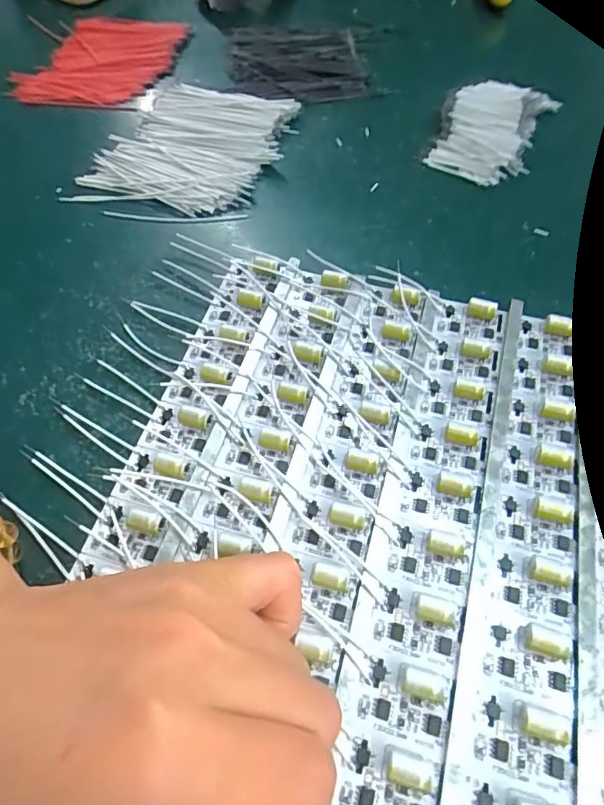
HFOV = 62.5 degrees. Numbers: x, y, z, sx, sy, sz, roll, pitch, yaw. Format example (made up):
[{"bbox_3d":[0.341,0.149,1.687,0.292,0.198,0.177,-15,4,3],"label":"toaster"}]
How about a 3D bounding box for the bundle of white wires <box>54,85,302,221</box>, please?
[{"bbox_3d":[-0.067,-0.156,0.304,0.098,0.009,0.122,17,60,12],"label":"bundle of white wires"}]

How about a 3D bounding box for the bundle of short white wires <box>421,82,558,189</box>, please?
[{"bbox_3d":[0.118,-0.174,0.310,0.060,0.015,0.100,21,61,15],"label":"bundle of short white wires"}]

